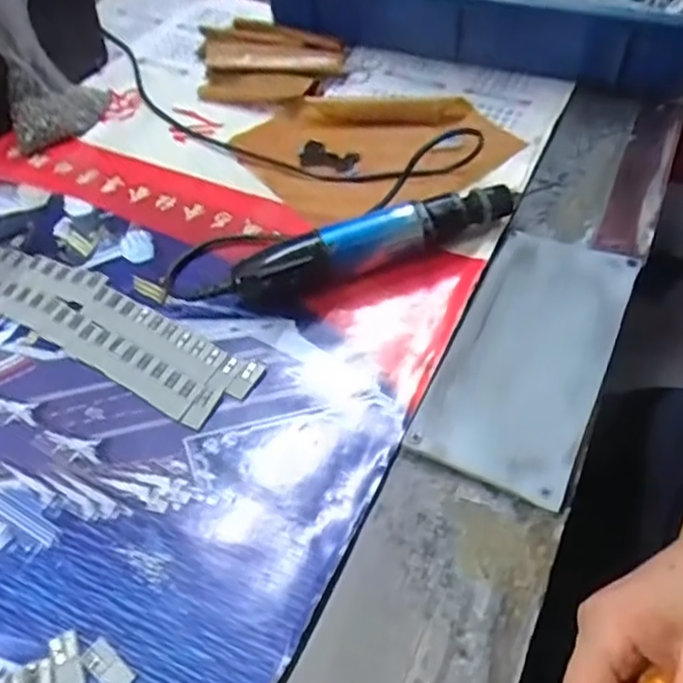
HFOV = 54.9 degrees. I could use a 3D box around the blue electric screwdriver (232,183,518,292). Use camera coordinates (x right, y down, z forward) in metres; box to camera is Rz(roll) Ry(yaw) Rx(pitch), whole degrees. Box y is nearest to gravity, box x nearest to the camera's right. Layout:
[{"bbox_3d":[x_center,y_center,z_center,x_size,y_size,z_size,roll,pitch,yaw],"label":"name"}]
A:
[{"bbox_3d":[0.028,-0.072,0.468,0.205,0.039,0.036,-20,54,-10],"label":"blue electric screwdriver"}]

